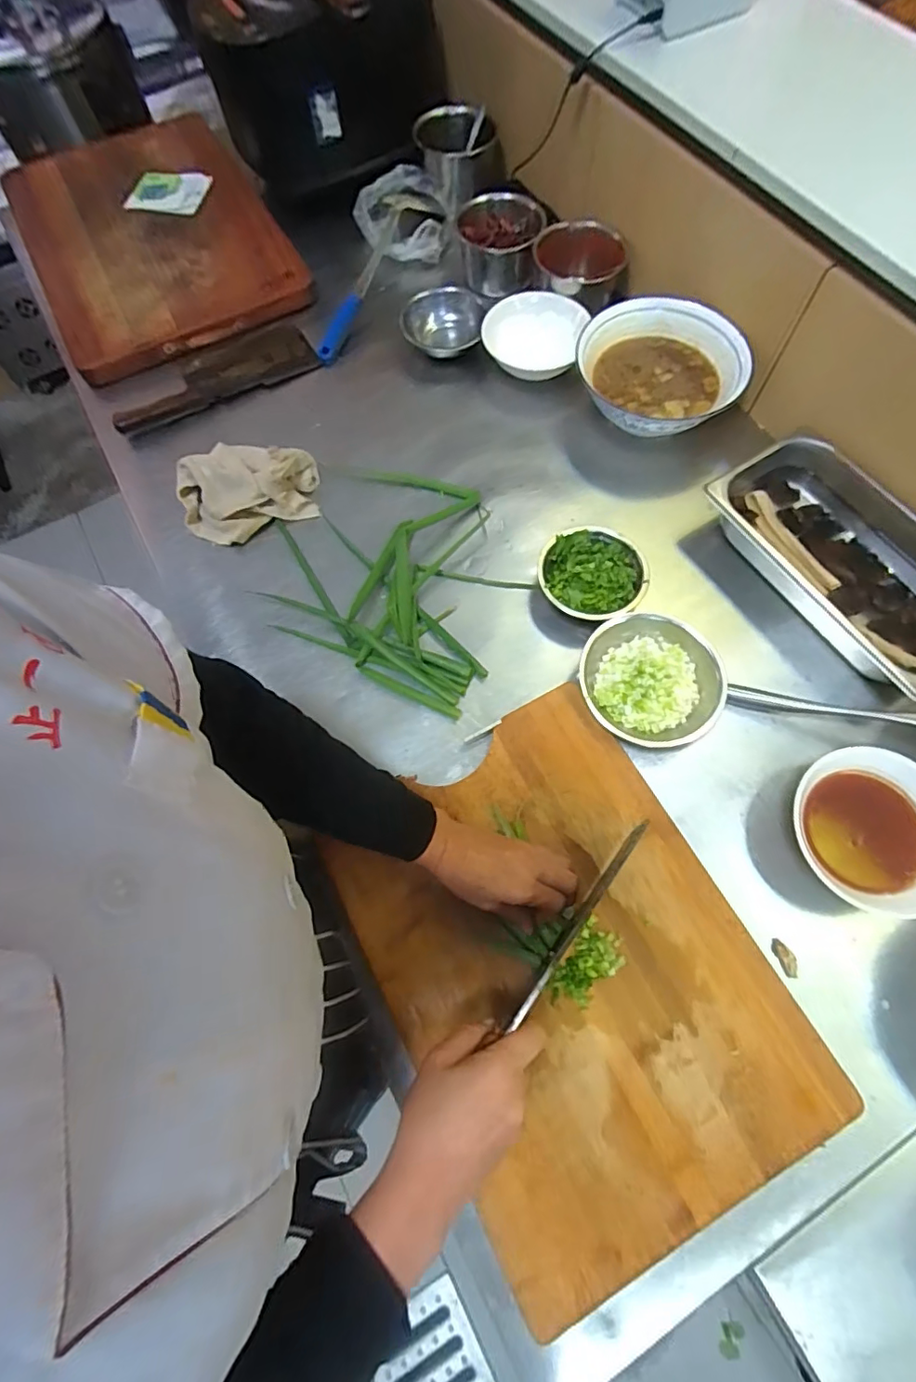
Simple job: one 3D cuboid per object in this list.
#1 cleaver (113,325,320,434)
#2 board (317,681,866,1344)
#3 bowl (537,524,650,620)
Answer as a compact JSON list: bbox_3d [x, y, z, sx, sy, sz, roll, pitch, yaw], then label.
[{"bbox_3d":[-0.359,-0.467,0.803,0.293,0.023,0.123,-25,71,-7],"label":"cleaver"},{"bbox_3d":[0.104,0.248,0.504,0.328,0.037,0.436,-28,69,-9],"label":"board"},{"bbox_3d":[0.159,-0.136,0.643,0.119,0.039,0.120,-1,70,2],"label":"bowl"}]

